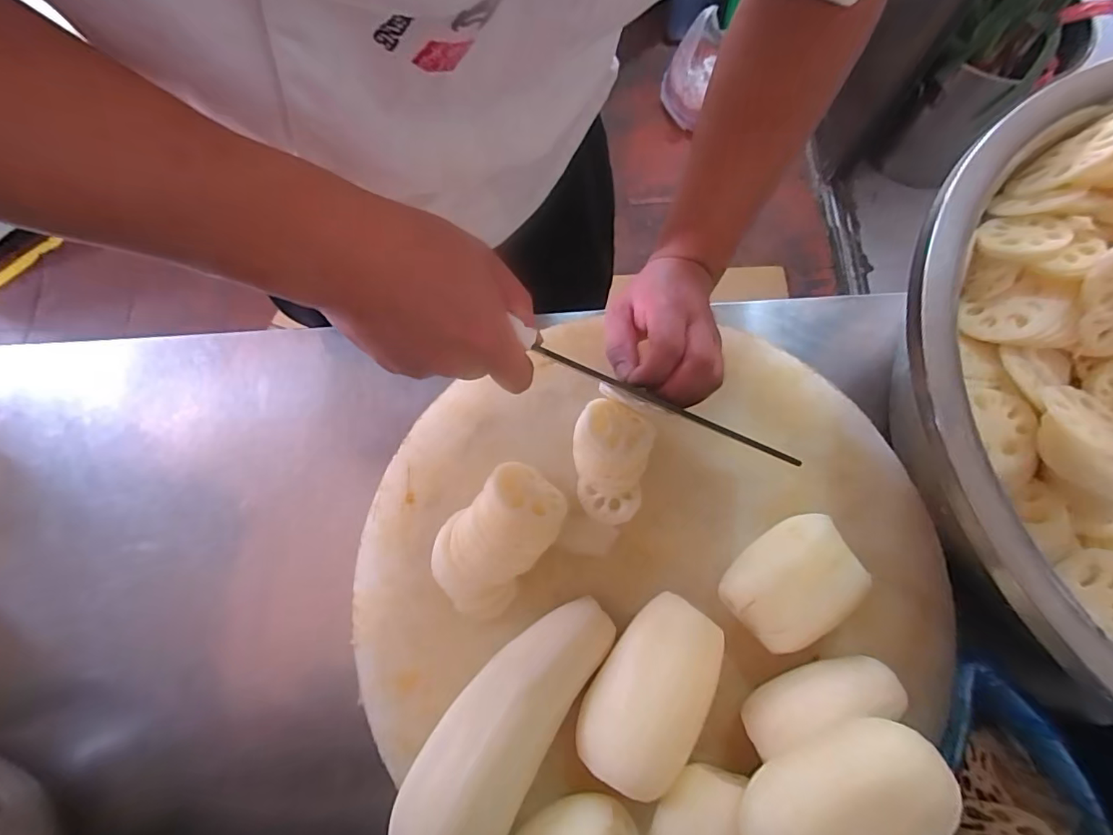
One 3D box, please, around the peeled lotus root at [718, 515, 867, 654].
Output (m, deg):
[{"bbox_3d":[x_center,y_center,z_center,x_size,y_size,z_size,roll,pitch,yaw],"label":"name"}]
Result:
[{"bbox_3d":[0.172,0.119,0.369,0.095,0.058,0.069,-37,76,-8],"label":"peeled lotus root"}]

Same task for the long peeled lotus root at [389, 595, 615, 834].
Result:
[{"bbox_3d":[-0.036,0.208,0.343,0.071,0.058,0.187,31,78,10],"label":"long peeled lotus root"}]

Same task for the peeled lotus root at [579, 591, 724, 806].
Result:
[{"bbox_3d":[0.066,0.186,0.346,0.070,0.056,0.118,32,78,10],"label":"peeled lotus root"}]

